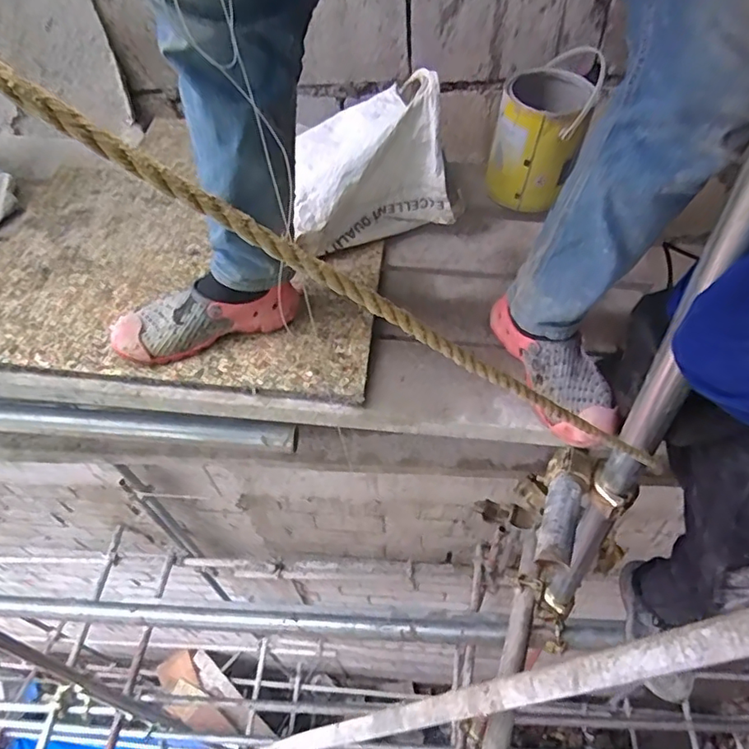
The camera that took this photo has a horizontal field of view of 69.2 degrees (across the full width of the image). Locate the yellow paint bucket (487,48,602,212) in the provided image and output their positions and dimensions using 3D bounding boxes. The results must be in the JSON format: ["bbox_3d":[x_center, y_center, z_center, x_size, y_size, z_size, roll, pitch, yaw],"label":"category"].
[{"bbox_3d":[0.310,-0.454,1.029,0.155,0.239,0.142,-2,52,3],"label":"yellow paint bucket"}]

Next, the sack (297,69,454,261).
[{"bbox_3d":[-0.022,-0.346,0.957,0.293,0.223,0.152,-21,53,-12],"label":"sack"}]

